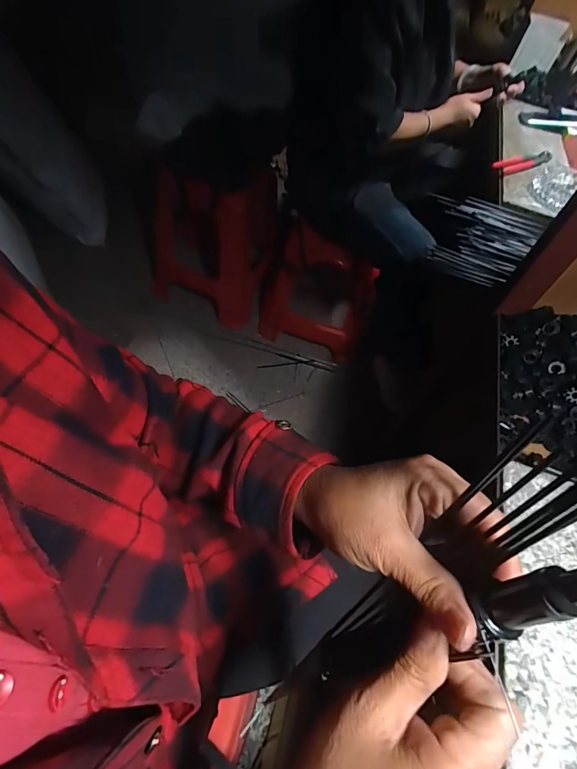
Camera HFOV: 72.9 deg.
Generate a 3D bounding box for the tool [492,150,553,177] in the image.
[{"bbox_3d":[0.524,-0.491,0.864,0.182,0.027,0.046,-24,62,-24],"label":"tool"}]

